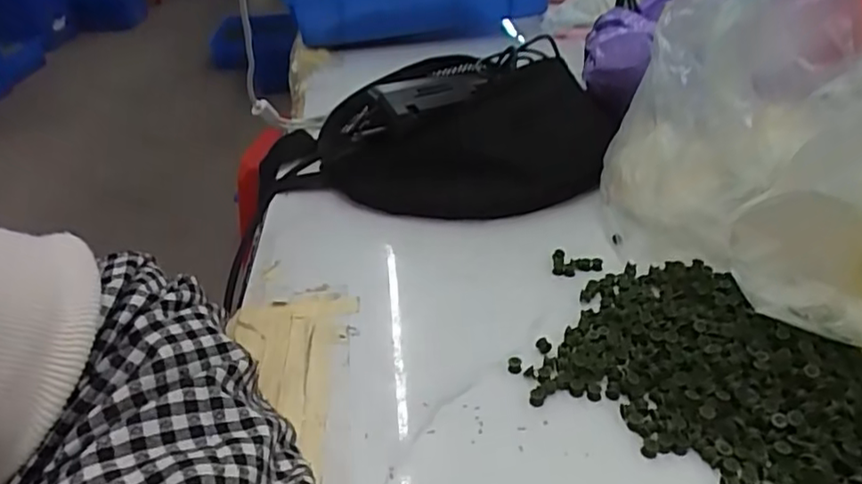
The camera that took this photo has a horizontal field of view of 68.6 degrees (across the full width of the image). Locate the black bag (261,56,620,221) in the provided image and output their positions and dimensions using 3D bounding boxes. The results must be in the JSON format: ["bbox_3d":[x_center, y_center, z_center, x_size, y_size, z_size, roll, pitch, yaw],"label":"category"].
[{"bbox_3d":[0.006,-0.104,0.537,0.270,0.081,0.187,6,35,13],"label":"black bag"}]

